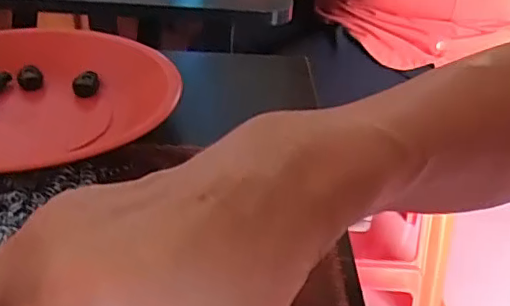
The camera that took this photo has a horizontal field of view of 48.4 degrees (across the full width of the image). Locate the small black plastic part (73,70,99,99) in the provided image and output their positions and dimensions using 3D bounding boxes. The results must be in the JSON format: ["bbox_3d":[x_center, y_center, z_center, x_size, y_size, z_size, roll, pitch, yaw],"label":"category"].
[{"bbox_3d":[-0.119,-0.048,0.398,0.017,0.015,0.021,-6,35,-14],"label":"small black plastic part"}]

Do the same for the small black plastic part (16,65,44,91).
[{"bbox_3d":[-0.160,-0.053,0.403,0.017,0.015,0.020,-9,36,-18],"label":"small black plastic part"}]

